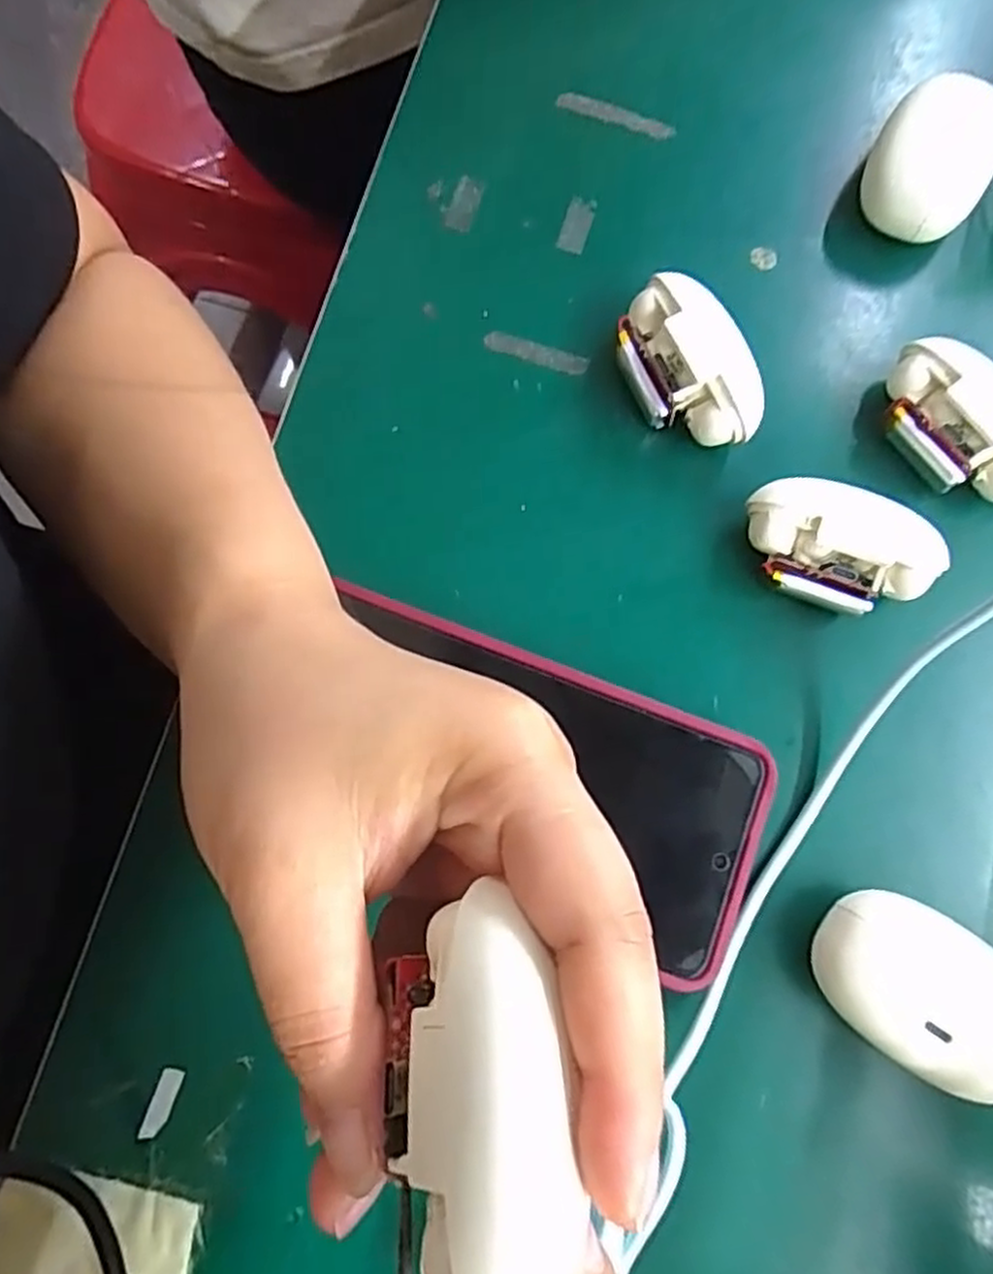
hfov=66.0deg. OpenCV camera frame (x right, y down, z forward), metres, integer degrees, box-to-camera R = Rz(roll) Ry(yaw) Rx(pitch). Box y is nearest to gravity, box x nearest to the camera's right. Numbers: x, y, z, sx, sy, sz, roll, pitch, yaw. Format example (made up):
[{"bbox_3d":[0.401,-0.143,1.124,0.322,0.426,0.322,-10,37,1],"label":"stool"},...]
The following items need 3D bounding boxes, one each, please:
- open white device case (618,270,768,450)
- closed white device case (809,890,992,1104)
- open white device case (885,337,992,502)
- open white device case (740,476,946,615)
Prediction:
[{"bbox_3d":[0.067,-0.094,0.273,0.036,0.030,0.061,-31,80,-8],"label":"open white device case"},{"bbox_3d":[0.128,0.107,0.233,0.066,0.027,0.042,33,78,6],"label":"closed white device case"},{"bbox_3d":[0.160,-0.072,0.268,0.031,0.035,0.064,-36,80,-9],"label":"open white device case"},{"bbox_3d":[0.115,-0.028,0.261,0.064,0.028,0.036,20,77,3],"label":"open white device case"}]

